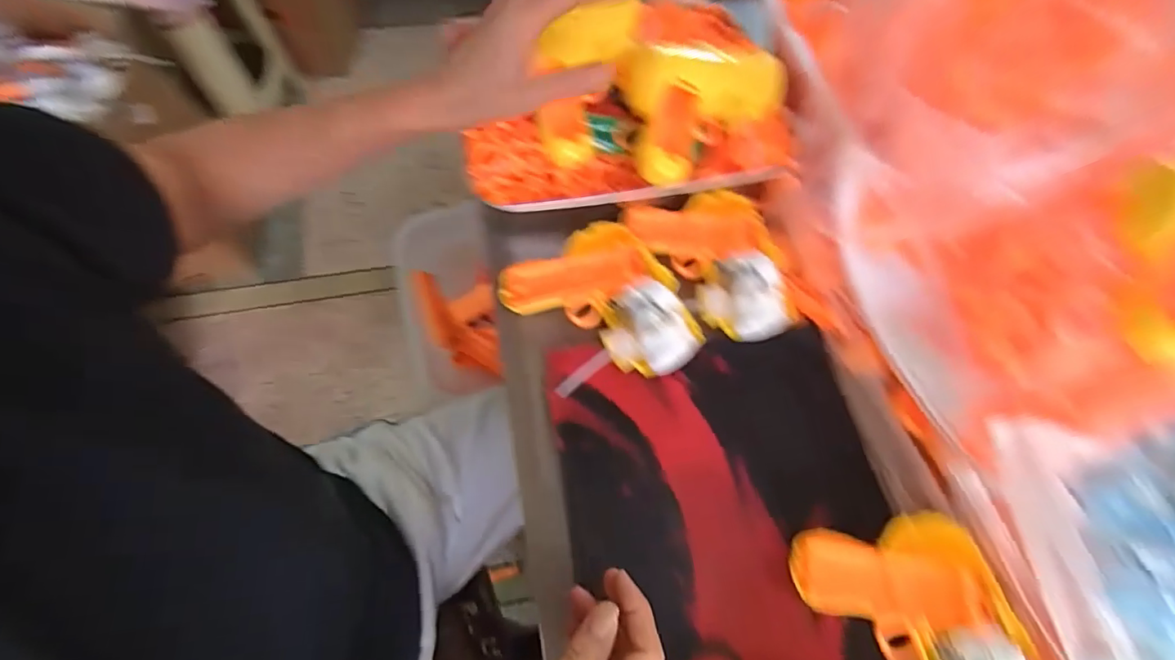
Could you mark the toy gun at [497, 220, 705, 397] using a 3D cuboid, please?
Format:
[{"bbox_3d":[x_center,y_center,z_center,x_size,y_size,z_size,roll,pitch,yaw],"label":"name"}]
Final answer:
[{"bbox_3d":[0.010,-0.017,0.424,0.123,0.040,0.140,-28,68,-16],"label":"toy gun"}]

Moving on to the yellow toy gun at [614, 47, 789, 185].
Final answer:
[{"bbox_3d":[0.103,-0.186,0.439,0.135,0.059,0.099,-2,63,-4],"label":"yellow toy gun"}]

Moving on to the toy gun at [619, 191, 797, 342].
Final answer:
[{"bbox_3d":[0.115,-0.064,0.451,0.097,0.036,0.155,-25,67,-14],"label":"toy gun"}]

